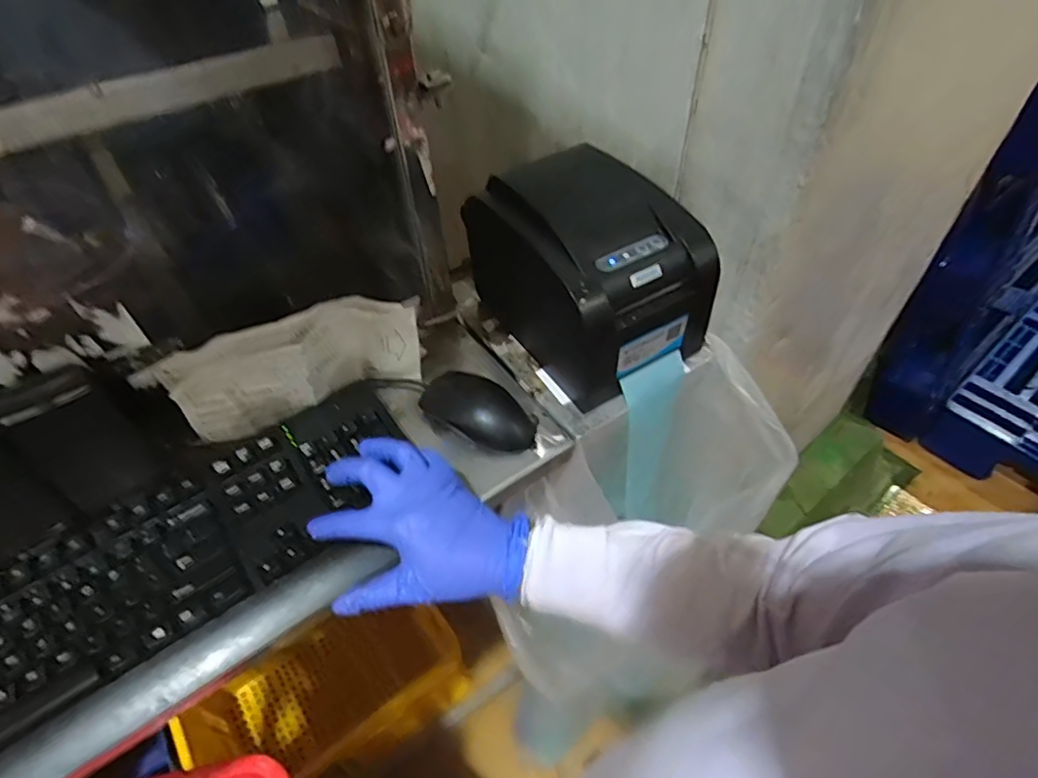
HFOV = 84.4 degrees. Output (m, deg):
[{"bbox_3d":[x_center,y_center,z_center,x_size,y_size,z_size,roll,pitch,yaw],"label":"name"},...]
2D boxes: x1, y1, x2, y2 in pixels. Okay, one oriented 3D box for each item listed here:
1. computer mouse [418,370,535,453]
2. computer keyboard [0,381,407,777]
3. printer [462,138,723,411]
[{"bbox_3d":[-0.037,0.020,0.536,0.112,0.031,0.063,25,55,21],"label":"computer mouse"},{"bbox_3d":[-0.275,0.154,0.423,0.437,0.032,0.173,-35,57,-23],"label":"computer keyboard"},{"bbox_3d":[0.063,-0.116,0.557,0.163,0.162,0.203,-28,54,-20],"label":"printer"}]

